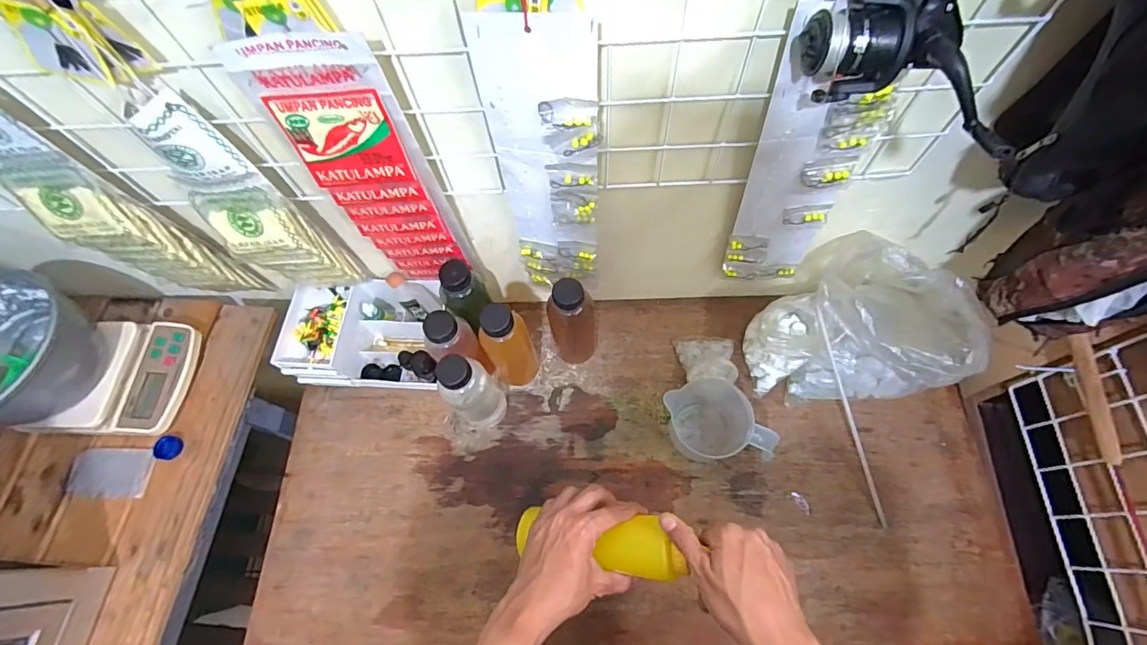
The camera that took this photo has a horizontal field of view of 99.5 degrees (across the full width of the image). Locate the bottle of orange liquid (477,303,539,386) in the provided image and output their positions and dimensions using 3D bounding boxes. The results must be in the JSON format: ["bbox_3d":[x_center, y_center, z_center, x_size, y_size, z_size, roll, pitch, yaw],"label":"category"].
[{"bbox_3d":[-0.094,0.027,0.678,0.063,0.216,0.068,-1,67,2],"label":"bottle of orange liquid"}]

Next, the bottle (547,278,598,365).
[{"bbox_3d":[0.000,0.001,0.694,0.073,0.188,0.070,-5,66,1],"label":"bottle"}]

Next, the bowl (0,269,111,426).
[{"bbox_3d":[-0.712,0.044,0.618,0.189,0.093,0.191,-1,65,3],"label":"bowl"}]

